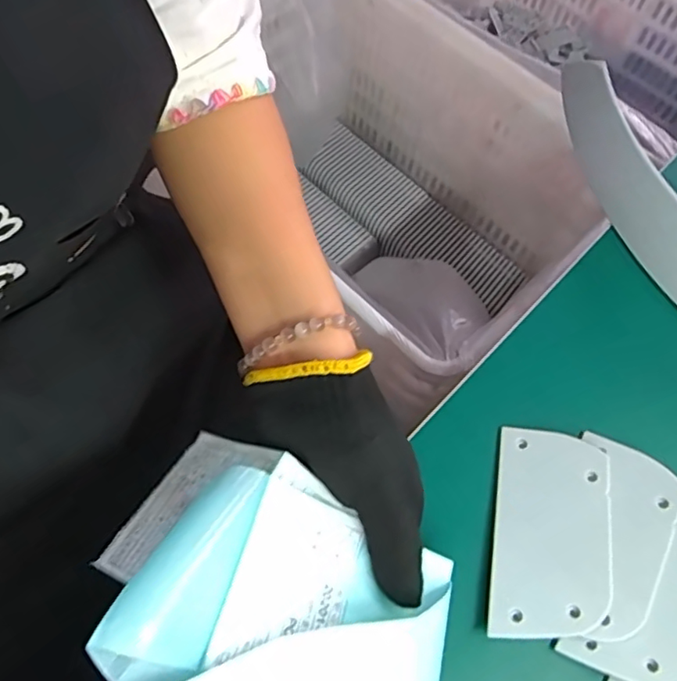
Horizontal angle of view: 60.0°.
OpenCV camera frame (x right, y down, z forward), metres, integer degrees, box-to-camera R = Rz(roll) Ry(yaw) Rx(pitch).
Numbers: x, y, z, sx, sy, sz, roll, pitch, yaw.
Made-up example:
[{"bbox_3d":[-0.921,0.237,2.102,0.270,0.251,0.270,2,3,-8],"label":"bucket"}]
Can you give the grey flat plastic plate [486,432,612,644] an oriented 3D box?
[{"bbox_3d":[0.123,0.110,0.341,0.063,0.005,0.117,4,60,14],"label":"grey flat plastic plate"}]

